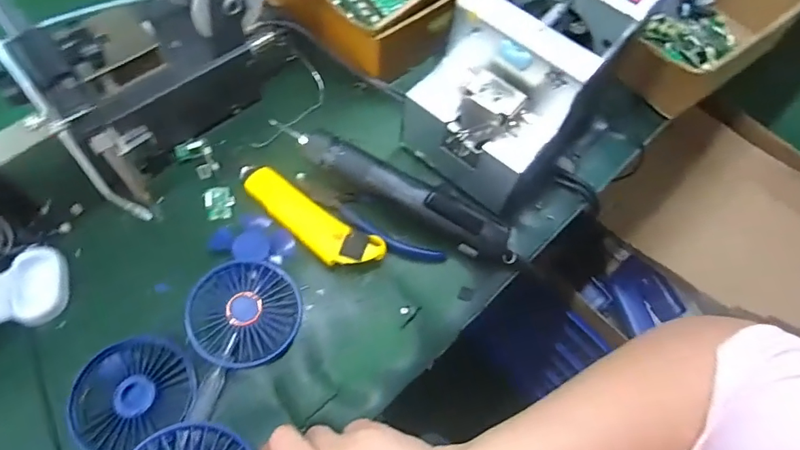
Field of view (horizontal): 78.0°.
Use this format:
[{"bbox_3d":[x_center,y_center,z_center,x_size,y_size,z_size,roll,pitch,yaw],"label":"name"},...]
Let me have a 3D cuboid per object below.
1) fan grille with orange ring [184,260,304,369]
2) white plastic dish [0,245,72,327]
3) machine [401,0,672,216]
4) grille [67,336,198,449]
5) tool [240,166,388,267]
[{"bbox_3d":[-0.123,0.069,0.392,0.084,0.023,0.080,2,61,-2],"label":"fan grille with orange ring"},{"bbox_3d":[-0.306,0.051,0.405,0.057,0.021,0.063,-12,63,-9],"label":"white plastic dish"},{"bbox_3d":[0.103,-0.126,0.447,0.130,0.152,0.178,37,66,16],"label":"machine"},{"bbox_3d":[-0.201,0.125,0.375,0.085,0.013,0.079,1,61,-2],"label":"grille"},{"bbox_3d":[-0.087,-0.006,0.446,0.156,0.022,0.043,33,65,14],"label":"tool"}]

